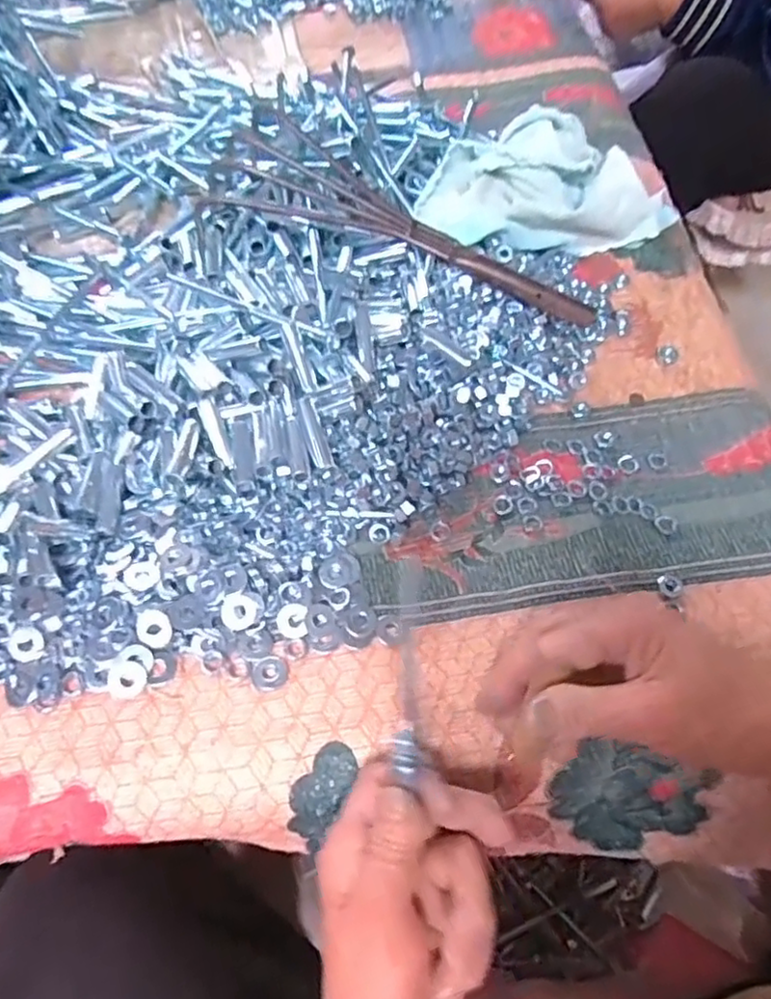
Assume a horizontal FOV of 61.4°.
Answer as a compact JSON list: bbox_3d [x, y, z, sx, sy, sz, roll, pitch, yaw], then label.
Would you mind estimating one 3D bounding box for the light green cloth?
[{"bbox_3d":[0.130,-0.251,0.503,0.199,0.061,0.090,-1,59,-2],"label":"light green cloth"}]

